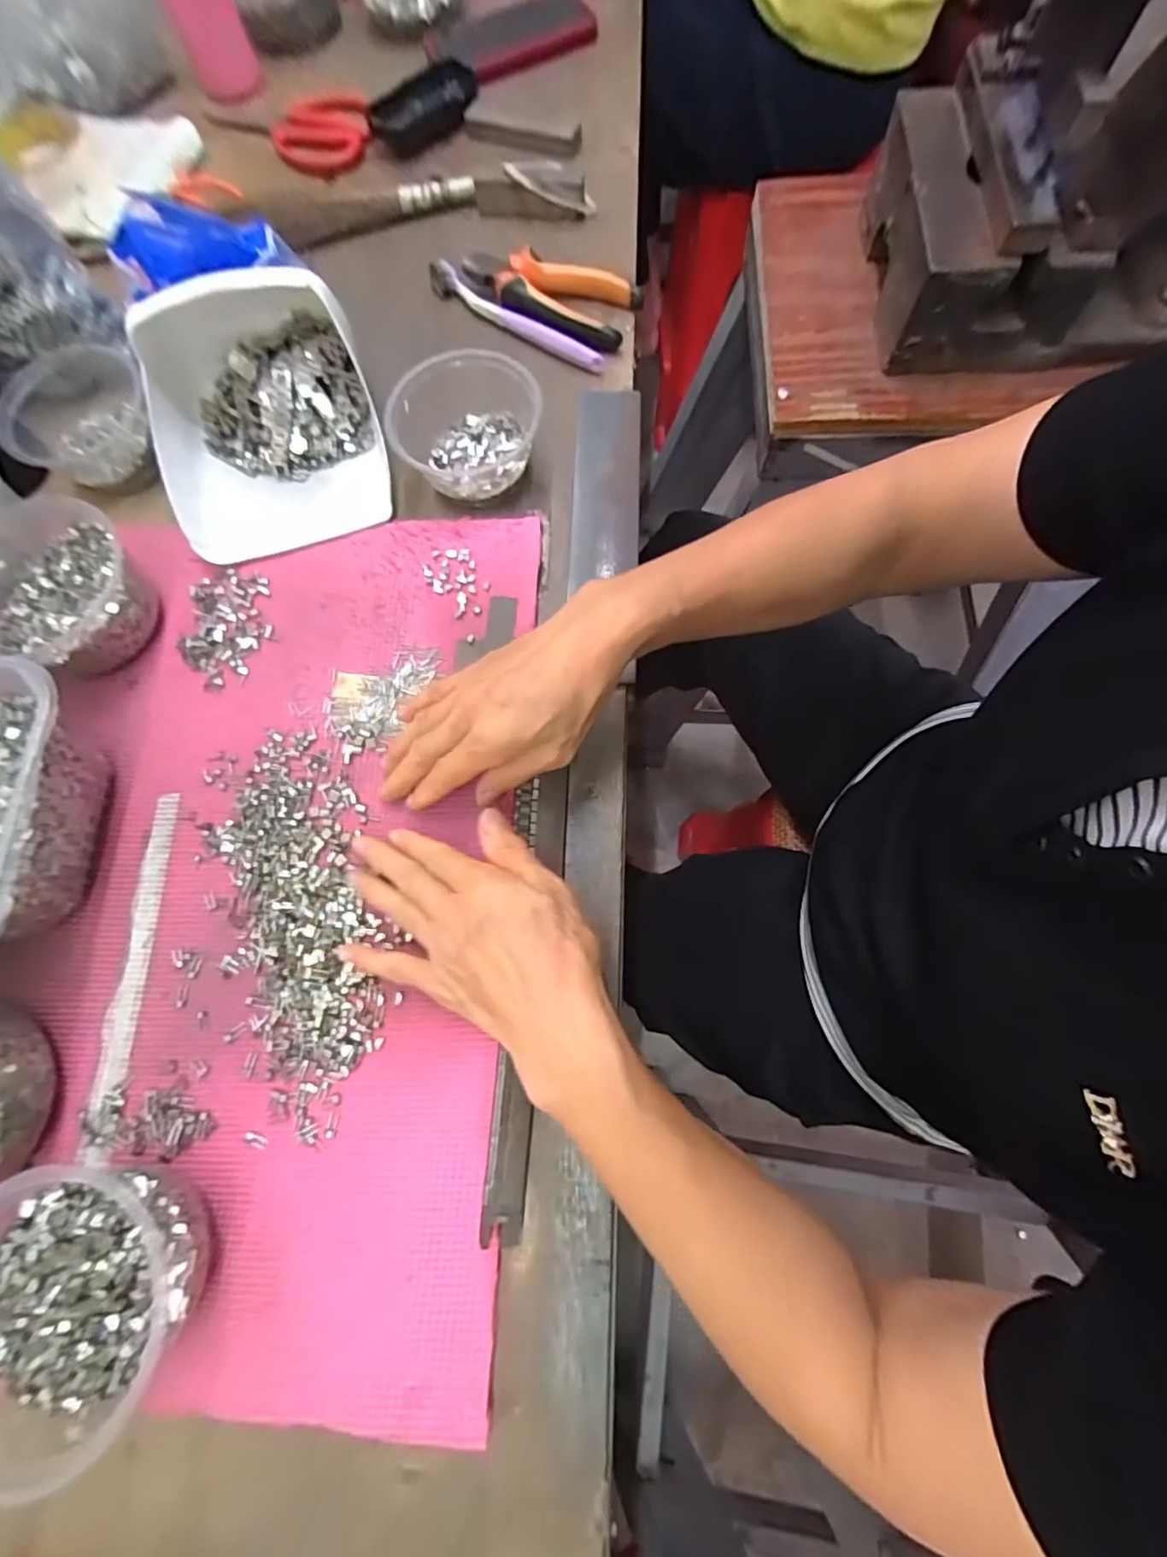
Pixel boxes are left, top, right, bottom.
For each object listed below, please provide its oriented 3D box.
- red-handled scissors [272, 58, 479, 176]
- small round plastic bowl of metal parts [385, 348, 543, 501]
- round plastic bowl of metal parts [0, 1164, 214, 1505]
[{"bbox_3d":[-0.203,-0.646,0.563,0.203,0.034,0.077,-15,73,0],"label":"red-handled scissors"},{"bbox_3d":[-0.085,-0.253,0.413,0.112,0.046,0.091,4,75,4],"label":"small round plastic bowl of metal parts"},{"bbox_3d":[-0.246,0.243,0.272,0.114,0.065,0.111,0,75,1],"label":"round plastic bowl of metal parts"}]

